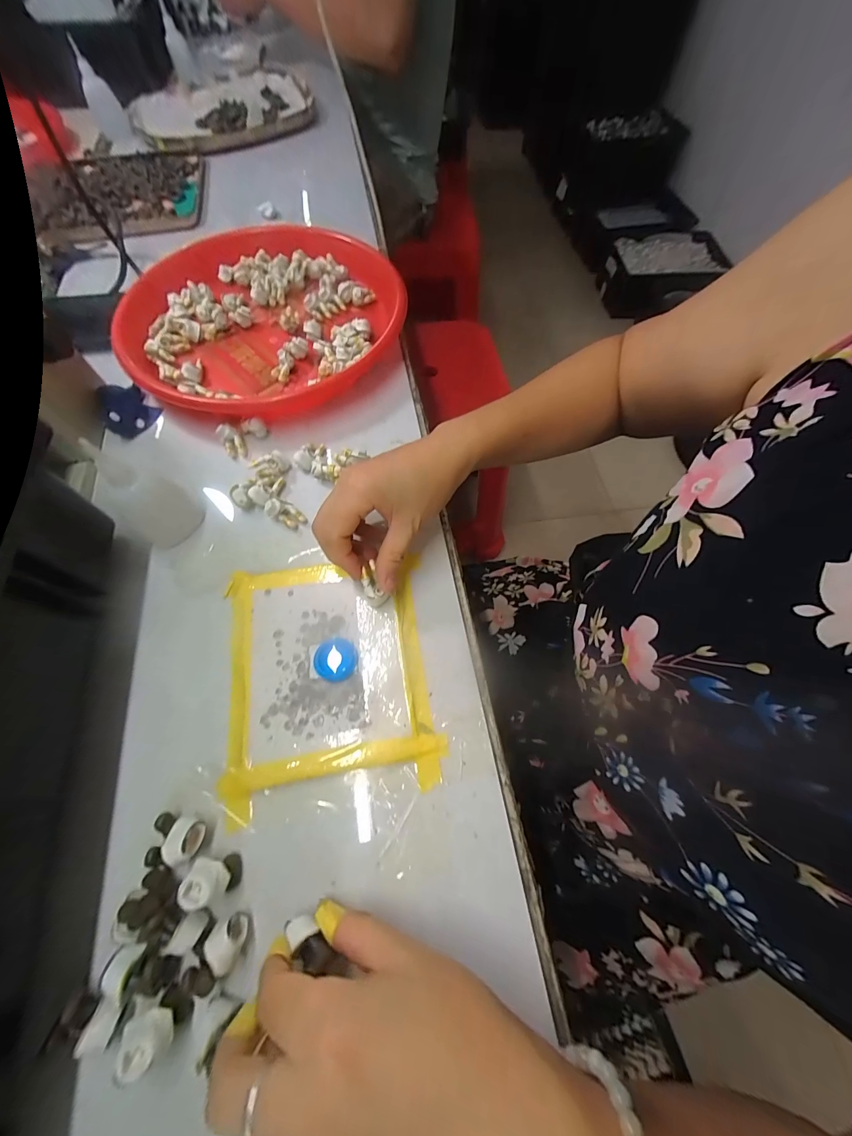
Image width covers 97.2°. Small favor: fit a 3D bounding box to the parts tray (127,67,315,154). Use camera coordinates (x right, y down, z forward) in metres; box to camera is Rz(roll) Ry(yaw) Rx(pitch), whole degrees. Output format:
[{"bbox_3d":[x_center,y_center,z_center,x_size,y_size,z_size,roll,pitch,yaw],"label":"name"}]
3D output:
[{"bbox_3d":[-0.353,-0.797,0.646,0.293,0.024,0.253,-24,68,-11],"label":"parts tray"}]

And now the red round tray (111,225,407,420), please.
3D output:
[{"bbox_3d":[-0.175,-0.272,0.405,0.279,0.034,0.286,0,66,0],"label":"red round tray"}]

